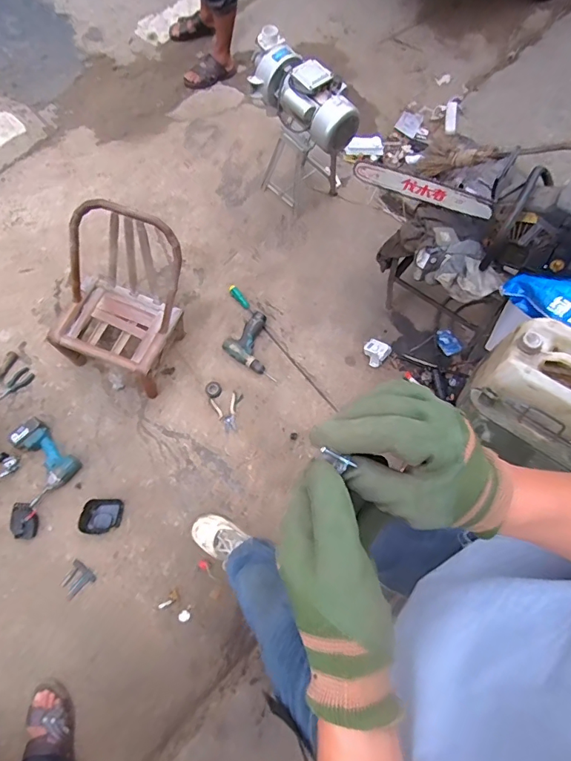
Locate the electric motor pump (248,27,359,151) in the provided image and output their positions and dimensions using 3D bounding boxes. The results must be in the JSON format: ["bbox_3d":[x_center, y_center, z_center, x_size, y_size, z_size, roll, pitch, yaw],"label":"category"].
[{"bbox_3d":[0.051,-0.998,1.592,0.189,0.188,0.439,-38,80,-13],"label":"electric motor pump"}]

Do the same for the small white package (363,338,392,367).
[{"bbox_3d":[0.324,-0.102,1.618,0.093,0.062,0.084,38,72,10],"label":"small white package"}]

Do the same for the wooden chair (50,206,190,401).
[{"bbox_3d":[-0.544,-0.242,1.474,0.362,0.493,0.392,23,73,3],"label":"wooden chair"}]

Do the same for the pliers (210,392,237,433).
[{"bbox_3d":[-0.206,0.117,1.585,0.091,0.020,0.138,-13,75,-8],"label":"pliers"}]

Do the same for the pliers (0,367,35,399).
[{"bbox_3d":[-0.967,0.018,1.611,0.062,0.014,0.147,36,72,10],"label":"pliers"}]

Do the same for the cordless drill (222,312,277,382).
[{"bbox_3d":[-0.089,-0.131,1.667,0.221,0.047,0.196,37,75,6],"label":"cordless drill"}]

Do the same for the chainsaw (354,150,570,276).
[{"bbox_3d":[0.567,-0.511,1.328,0.840,0.235,0.217,35,72,27],"label":"chainsaw"}]

